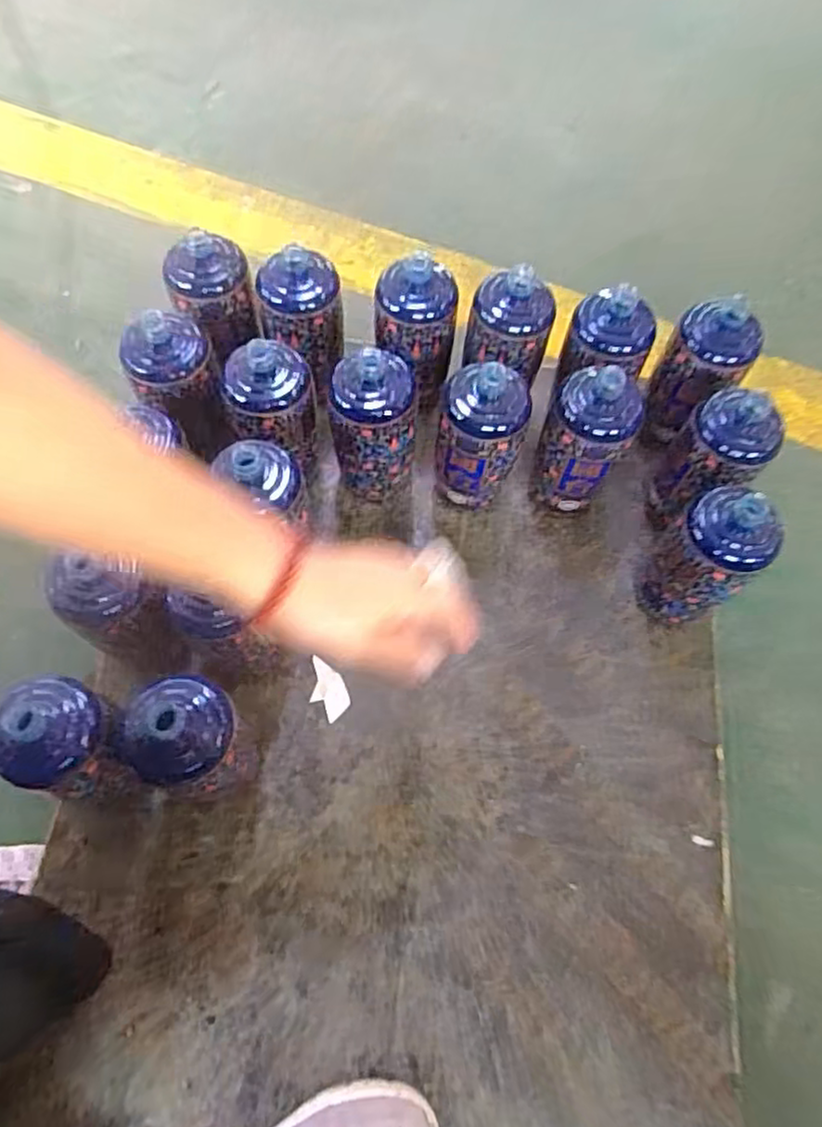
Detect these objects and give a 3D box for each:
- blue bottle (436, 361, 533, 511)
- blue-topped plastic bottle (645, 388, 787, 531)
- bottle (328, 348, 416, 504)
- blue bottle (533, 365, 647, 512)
[{"bbox_3d":[0.063,-0.120,0.694,0.082,0.162,0.072,6,67,-1],"label":"blue bottle"},{"bbox_3d":[0.284,-0.088,0.700,0.073,0.176,0.072,1,67,-3],"label":"blue-topped plastic bottle"},{"bbox_3d":[-0.039,-0.131,0.699,0.081,0.169,0.079,-1,66,-3],"label":"bottle"},{"bbox_3d":[0.162,-0.115,0.705,0.082,0.183,0.073,15,67,3],"label":"blue bottle"}]

